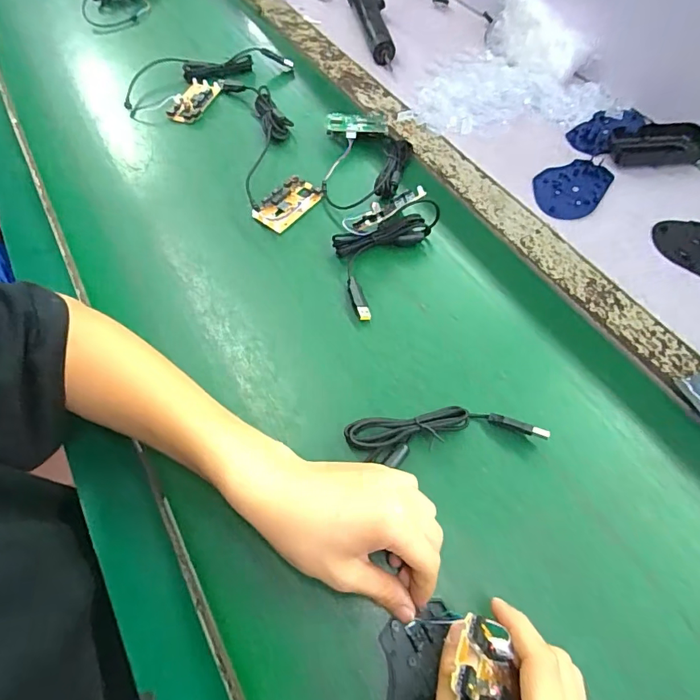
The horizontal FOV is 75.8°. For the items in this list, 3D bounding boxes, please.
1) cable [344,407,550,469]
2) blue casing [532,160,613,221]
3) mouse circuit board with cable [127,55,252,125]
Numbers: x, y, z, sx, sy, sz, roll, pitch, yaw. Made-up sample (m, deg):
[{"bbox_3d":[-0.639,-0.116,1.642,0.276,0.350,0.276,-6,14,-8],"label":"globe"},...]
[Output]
[{"bbox_3d":[0.077,0.068,0.366,0.156,0.025,0.035,-6,60,-1],"label":"cable"},{"bbox_3d":[0.255,-0.189,0.517,0.102,0.007,0.071,-40,66,-19],"label":"blue casing"},{"bbox_3d":[-0.229,-0.366,0.626,0.157,0.018,0.129,5,60,5],"label":"mouse circuit board with cable"}]

